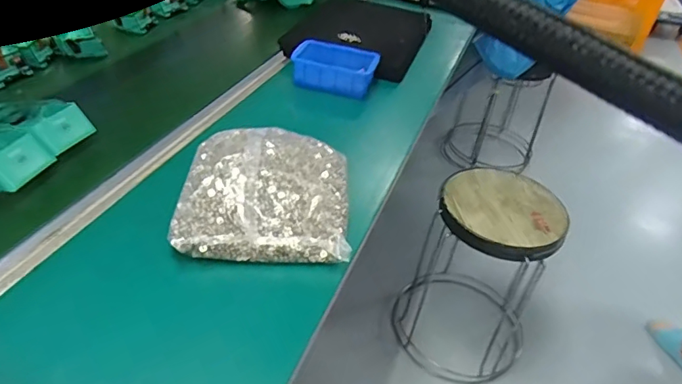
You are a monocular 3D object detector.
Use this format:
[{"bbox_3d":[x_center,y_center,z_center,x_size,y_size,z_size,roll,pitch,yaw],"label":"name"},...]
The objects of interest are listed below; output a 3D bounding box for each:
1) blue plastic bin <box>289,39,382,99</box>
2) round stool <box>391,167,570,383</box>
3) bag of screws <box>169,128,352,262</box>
[{"bbox_3d":[-0.010,-0.227,0.927,0.151,0.057,0.094,6,38,-1],"label":"blue plastic bin"},{"bbox_3d":[0.376,0.218,1.316,0.310,0.527,0.348,25,42,22],"label":"round stool"},{"bbox_3d":[-0.091,-0.008,0.622,0.200,0.057,0.208,3,38,-4],"label":"bag of screws"}]

